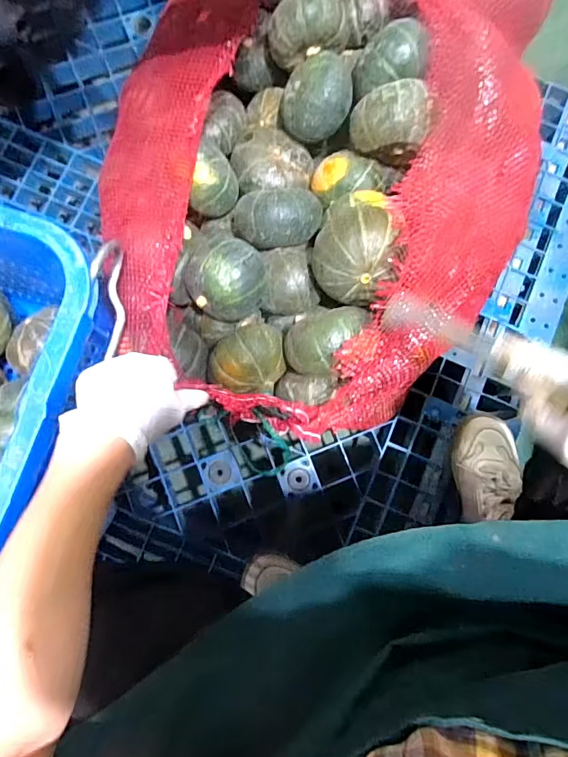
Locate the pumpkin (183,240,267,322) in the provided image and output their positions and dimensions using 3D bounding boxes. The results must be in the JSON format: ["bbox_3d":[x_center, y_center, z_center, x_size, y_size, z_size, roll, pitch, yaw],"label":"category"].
[{"bbox_3d":[-0.059,-0.100,0.460,0.078,0.063,0.075,0,83,-3],"label":"pumpkin"}]

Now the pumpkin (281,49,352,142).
[{"bbox_3d":[0.037,-0.328,0.511,0.077,0.063,0.080,0,83,-3],"label":"pumpkin"}]

